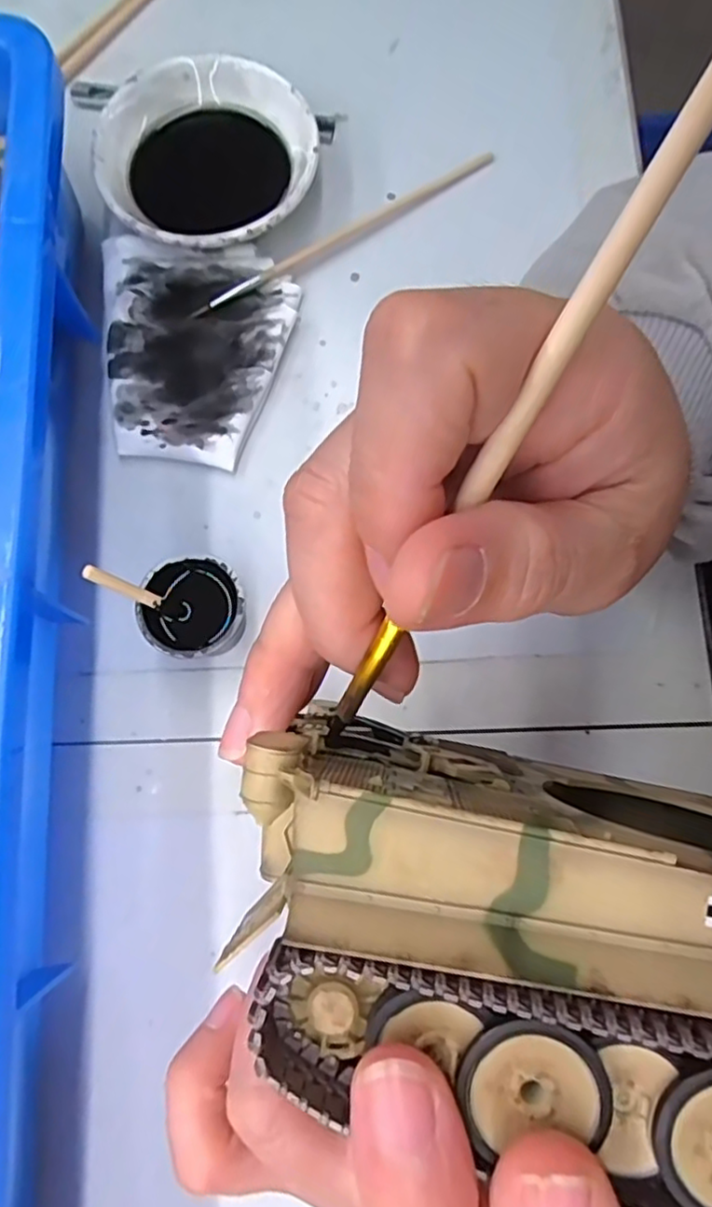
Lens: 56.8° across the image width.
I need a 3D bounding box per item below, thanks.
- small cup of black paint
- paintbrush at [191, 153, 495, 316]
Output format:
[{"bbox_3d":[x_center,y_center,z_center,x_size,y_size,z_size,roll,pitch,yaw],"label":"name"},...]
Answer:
[{"bbox_3d":[-0.059,0.004,0.248,0.032,0.035,0.035,0,77,0],"label":"small cup of black paint"},{"bbox_3d":[-0.003,-0.169,0.295,0.156,0.009,0.010,-33,79,-7],"label":"paintbrush"}]

